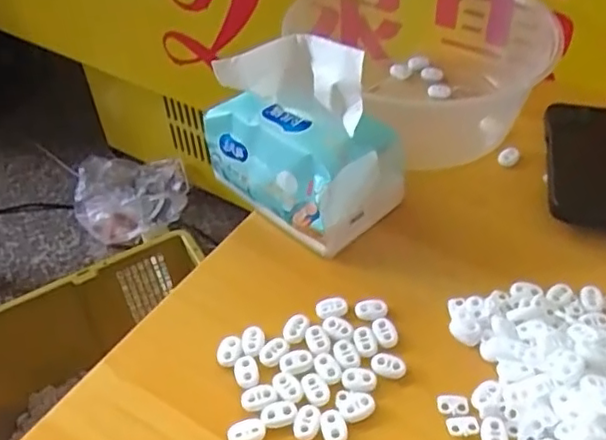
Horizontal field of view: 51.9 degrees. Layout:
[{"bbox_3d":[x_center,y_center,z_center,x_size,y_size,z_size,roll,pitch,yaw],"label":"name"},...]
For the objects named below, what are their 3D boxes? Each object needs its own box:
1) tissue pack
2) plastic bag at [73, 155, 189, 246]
[{"bbox_3d":[-0.003,-0.067,0.491,0.091,0.135,0.142,-36,54,-28],"label":"tissue pack"},{"bbox_3d":[-0.352,-0.052,1.299,0.232,0.107,0.195,-5,45,-1],"label":"plastic bag"}]

